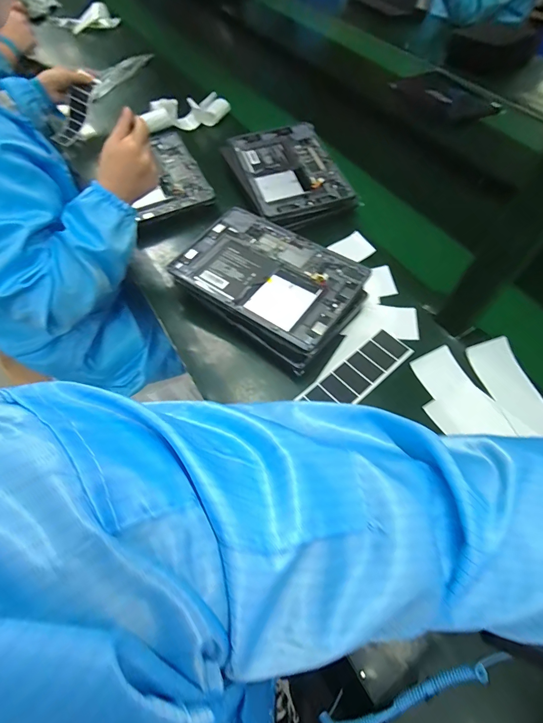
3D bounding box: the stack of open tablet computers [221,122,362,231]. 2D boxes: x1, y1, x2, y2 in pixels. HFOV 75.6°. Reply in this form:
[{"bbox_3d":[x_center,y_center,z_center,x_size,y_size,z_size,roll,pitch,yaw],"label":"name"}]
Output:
[{"bbox_3d":[0.031,-0.360,0.675,0.195,0.045,0.254,-19,60,-12],"label":"stack of open tablet computers"}]

